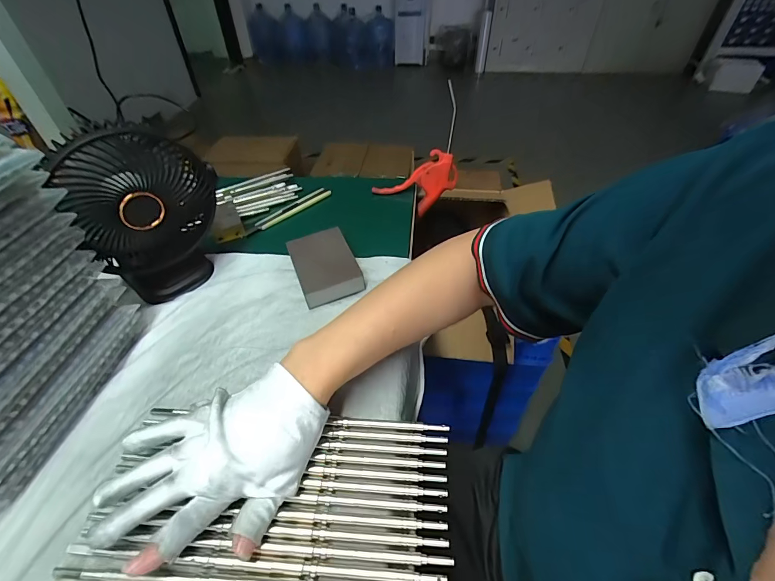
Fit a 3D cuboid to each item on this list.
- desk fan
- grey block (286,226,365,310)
[{"bbox_3d":[-0.266,-0.085,0.405,0.108,0.170,0.130,22,50,21],"label":"desk fan"},{"bbox_3d":[-0.074,-0.030,0.440,0.067,0.030,0.096,-16,47,-15],"label":"grey block"}]

